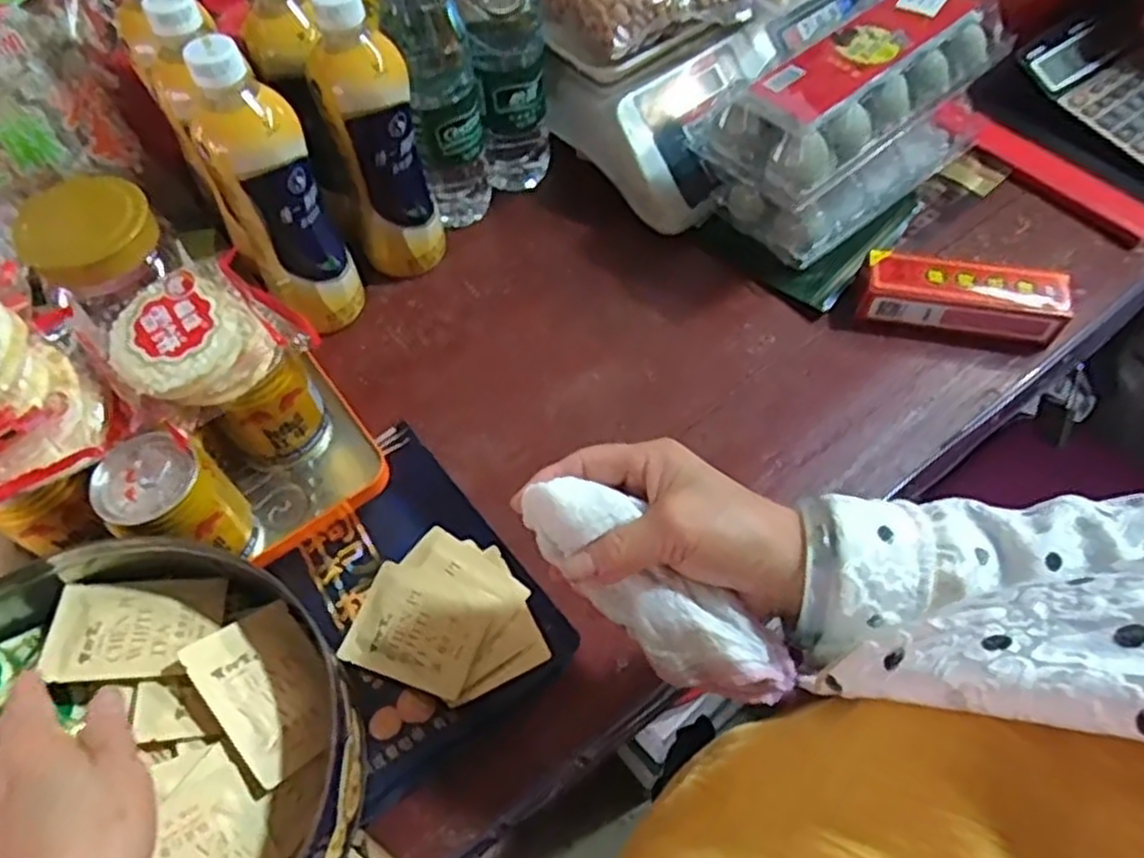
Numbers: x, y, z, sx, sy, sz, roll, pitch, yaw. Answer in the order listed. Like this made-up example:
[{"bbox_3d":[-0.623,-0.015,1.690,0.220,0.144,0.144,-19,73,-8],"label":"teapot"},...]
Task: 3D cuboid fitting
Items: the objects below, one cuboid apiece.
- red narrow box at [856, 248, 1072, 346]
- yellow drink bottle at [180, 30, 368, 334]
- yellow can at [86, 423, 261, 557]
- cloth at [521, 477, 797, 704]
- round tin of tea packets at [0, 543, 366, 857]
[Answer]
[{"bbox_3d":[0.272,-0.092,0.544,0.133,0.042,0.034,13,58,10],"label":"red narrow box"},{"bbox_3d":[-0.188,-0.148,0.511,0.059,0.193,0.053,12,58,9],"label":"yellow drink bottle"},{"bbox_3d":[-0.228,0.043,0.460,0.057,0.081,0.055,-1,56,1],"label":"yellow can"},{"bbox_3d":[0.035,0.072,0.346,0.136,0.022,0.040,40,64,6],"label":"cloth"},{"bbox_3d":[-0.224,0.158,0.379,0.226,0.077,0.202,-9,57,-5],"label":"round tin of tea packets"}]

